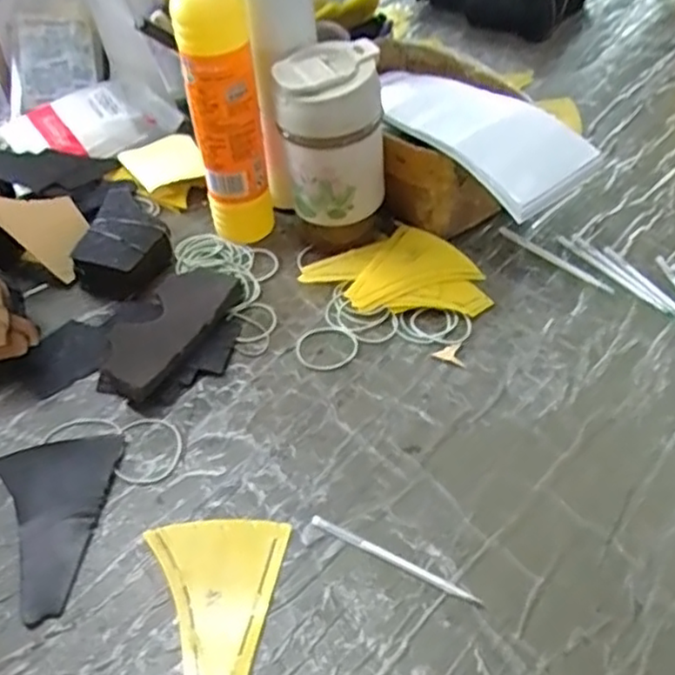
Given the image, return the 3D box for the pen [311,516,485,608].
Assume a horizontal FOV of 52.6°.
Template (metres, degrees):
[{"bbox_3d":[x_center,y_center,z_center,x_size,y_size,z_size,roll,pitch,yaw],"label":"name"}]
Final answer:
[{"bbox_3d":[0.034,0.132,0.408,0.110,0.004,0.007,21,52,22],"label":"pen"}]

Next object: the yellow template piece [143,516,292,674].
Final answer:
[{"bbox_3d":[-0.058,0.153,0.389,0.077,0.004,0.123,-16,48,-15],"label":"yellow template piece"}]

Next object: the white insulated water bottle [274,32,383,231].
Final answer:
[{"bbox_3d":[-0.002,-0.159,0.542,0.075,0.122,0.069,3,47,7],"label":"white insulated water bottle"}]

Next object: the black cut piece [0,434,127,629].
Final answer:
[{"bbox_3d":[-0.190,0.113,0.433,0.079,0.004,0.125,2,47,7],"label":"black cut piece"}]

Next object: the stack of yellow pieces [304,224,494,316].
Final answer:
[{"bbox_3d":[0.046,-0.056,0.566,0.144,0.015,0.093,-1,47,3],"label":"stack of yellow pieces"}]

